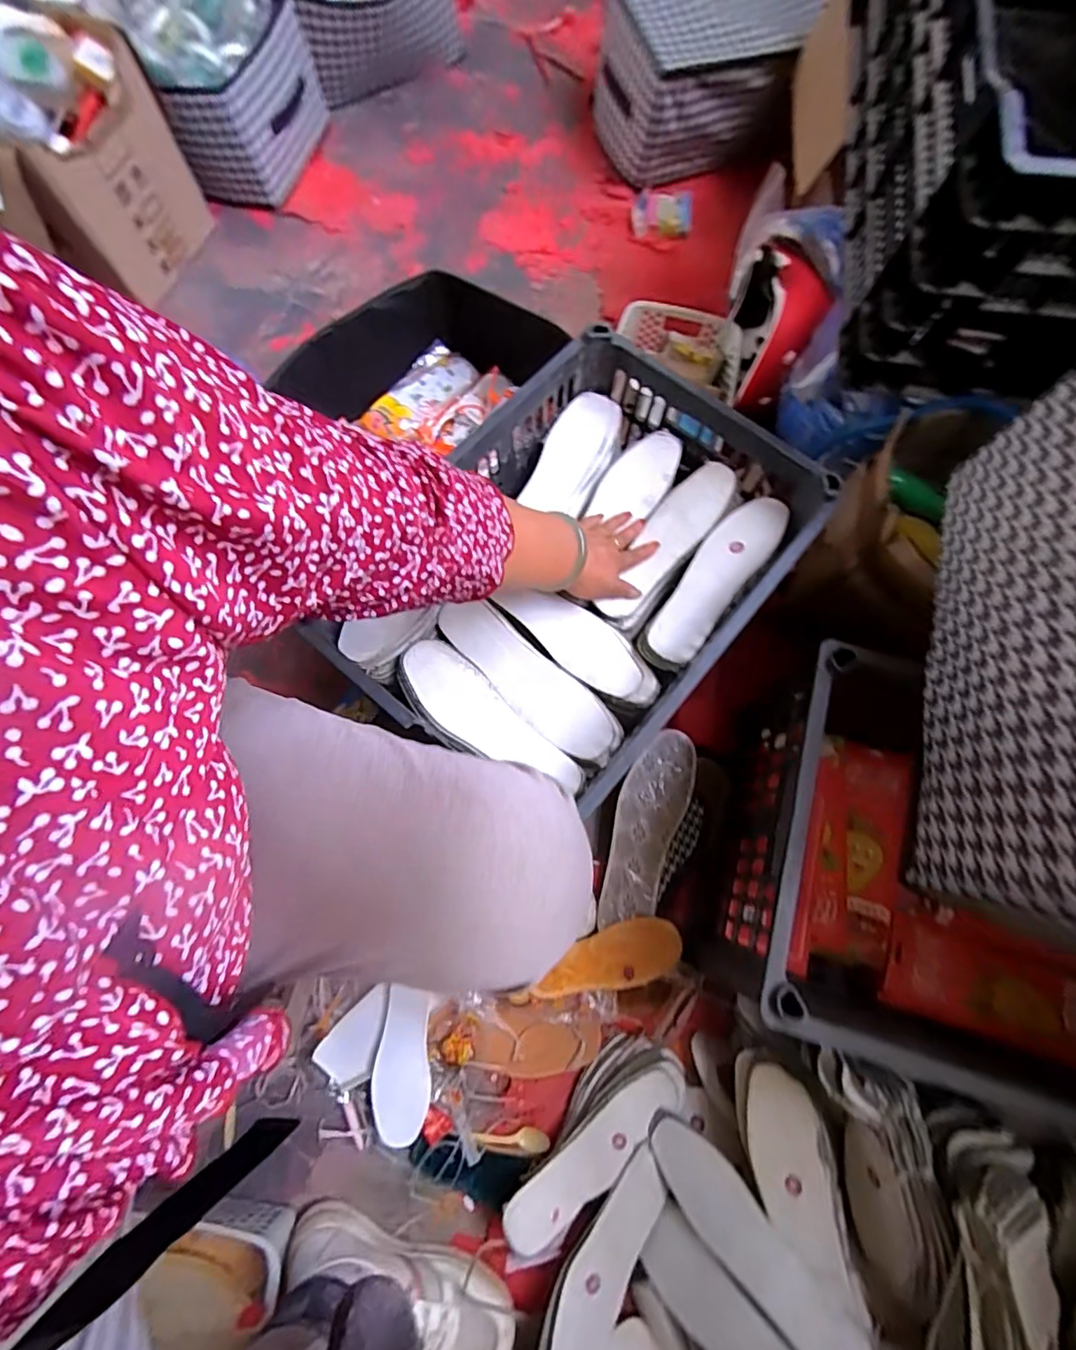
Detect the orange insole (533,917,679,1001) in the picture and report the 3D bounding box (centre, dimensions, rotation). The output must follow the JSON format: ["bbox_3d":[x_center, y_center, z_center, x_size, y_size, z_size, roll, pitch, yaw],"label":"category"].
[{"bbox_3d":[0.079,0.331,0.648,0.190,0.008,0.063,-17,73,6],"label":"orange insole"}]

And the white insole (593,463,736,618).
[{"bbox_3d":[0.150,-0.154,0.653,0.066,0.024,0.220,35,85,11],"label":"white insole"}]

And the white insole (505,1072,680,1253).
[{"bbox_3d":[0.064,0.515,0.594,0.219,0.021,0.057,-35,75,-11],"label":"white insole"}]

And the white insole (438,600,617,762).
[{"bbox_3d":[-0.014,0.002,0.593,0.228,0.014,0.065,42,76,13],"label":"white insole"}]

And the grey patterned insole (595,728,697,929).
[{"bbox_3d":[0.133,0.188,0.694,0.079,0.029,0.242,21,73,7],"label":"grey patterned insole"}]

